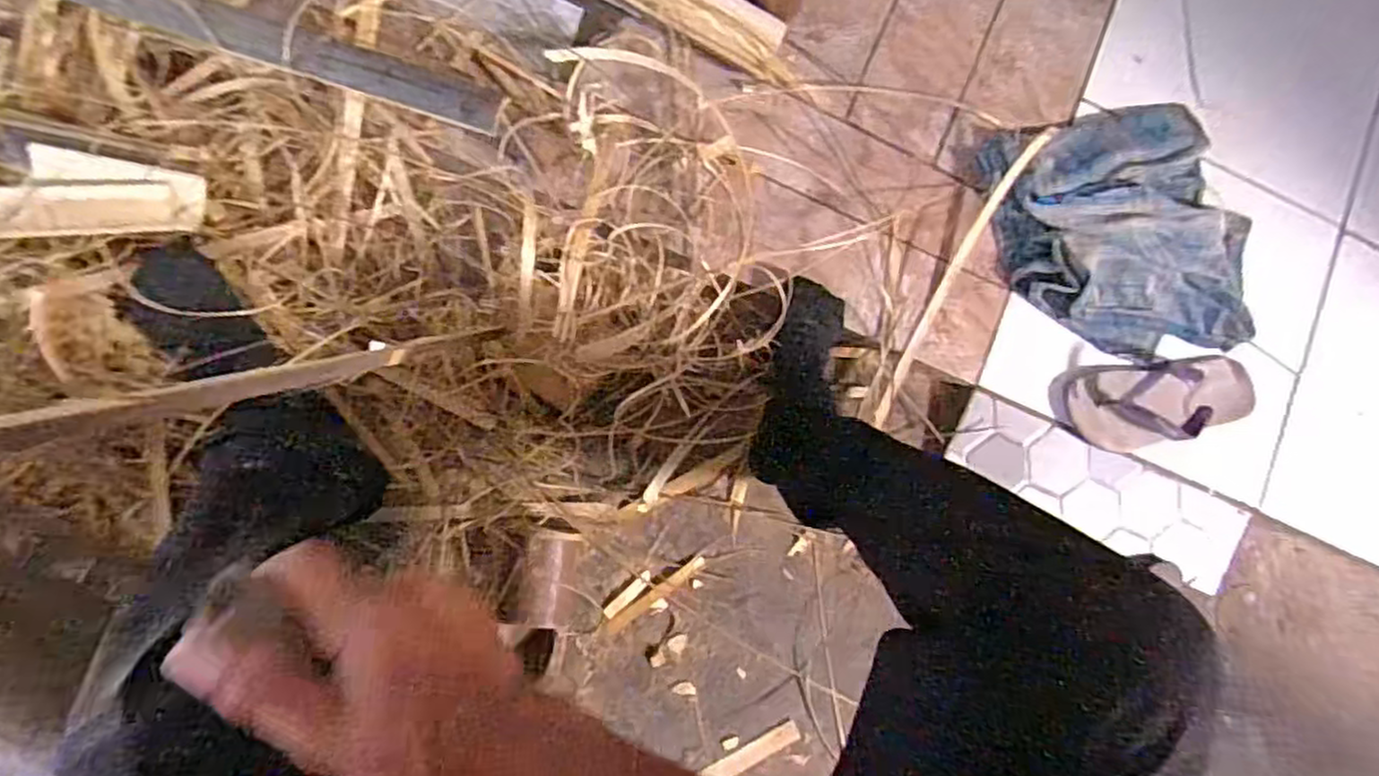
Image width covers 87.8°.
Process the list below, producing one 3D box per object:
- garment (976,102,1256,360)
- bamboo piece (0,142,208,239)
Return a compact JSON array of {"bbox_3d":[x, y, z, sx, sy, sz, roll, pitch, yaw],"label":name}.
[{"bbox_3d":[0.534,-0.187,0.876,0.306,0.065,0.313,-13,86,-9],"label":"garment"},{"bbox_3d":[-0.562,-0.187,0.684,0.168,0.032,0.080,-7,91,-21],"label":"bamboo piece"}]

